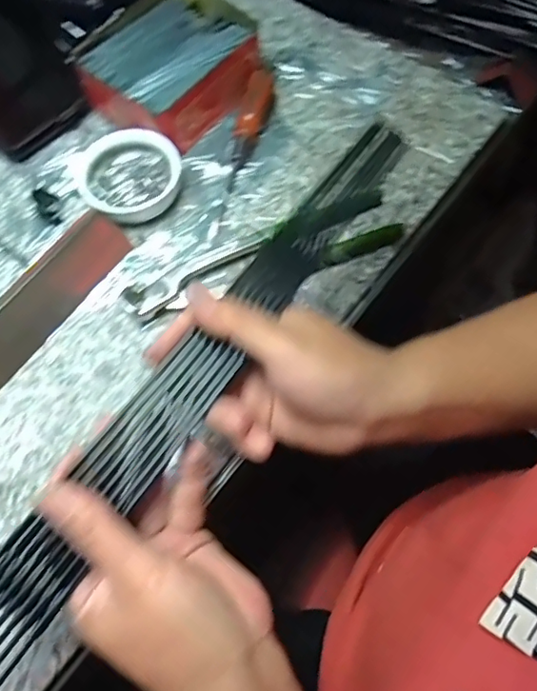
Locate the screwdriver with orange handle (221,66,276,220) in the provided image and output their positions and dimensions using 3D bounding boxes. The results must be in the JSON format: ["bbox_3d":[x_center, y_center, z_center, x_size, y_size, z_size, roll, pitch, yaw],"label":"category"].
[{"bbox_3d":[-0.018,-0.158,0.423,0.019,0.026,0.125,12,68,7],"label":"screwdriver with orange handle"}]

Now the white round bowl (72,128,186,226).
[{"bbox_3d":[-0.100,-0.122,0.408,0.073,0.031,0.065,-19,68,-6],"label":"white round bowl"}]

